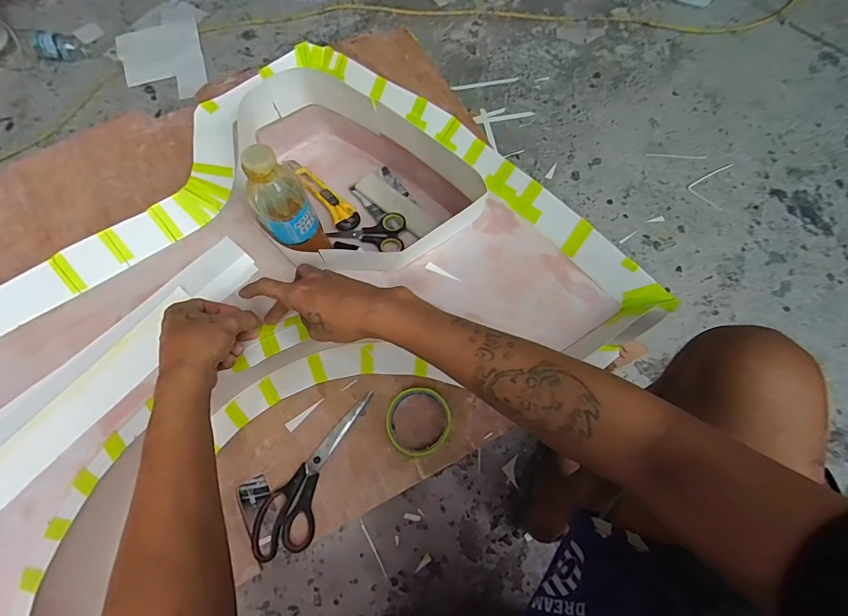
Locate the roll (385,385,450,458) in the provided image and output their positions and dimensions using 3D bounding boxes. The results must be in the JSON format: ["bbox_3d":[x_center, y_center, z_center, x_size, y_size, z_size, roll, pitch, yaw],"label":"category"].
[{"bbox_3d":[-0.007,0.153,0.560,0.087,0.017,0.088,0,70,1],"label":"roll"}]

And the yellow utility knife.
[{"bbox_3d":[-0.158,-0.175,0.625,0.035,0.012,0.159,-42,74,-12],"label":"yellow utility knife"}]

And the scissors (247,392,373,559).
[{"bbox_3d":[-0.131,0.225,0.541,0.076,0.014,0.230,40,76,14],"label":"scissors"}]

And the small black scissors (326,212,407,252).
[{"bbox_3d":[-0.083,-0.110,0.599,0.111,0.016,0.056,0,70,1],"label":"small black scissors"}]

